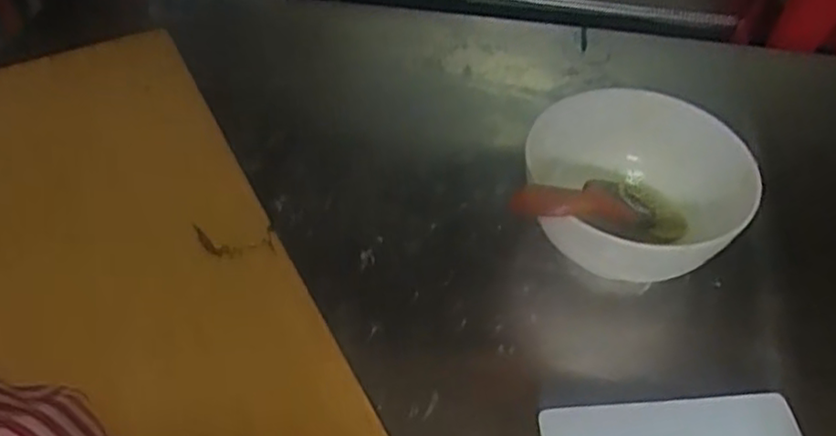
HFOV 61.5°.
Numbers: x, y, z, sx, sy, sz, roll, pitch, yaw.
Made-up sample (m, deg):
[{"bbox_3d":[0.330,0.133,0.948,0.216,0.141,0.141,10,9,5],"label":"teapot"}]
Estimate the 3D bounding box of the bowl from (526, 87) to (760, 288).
[{"bbox_3d":[0.148,-0.010,0.481,0.143,0.085,0.141,1,48,-1],"label":"bowl"}]

